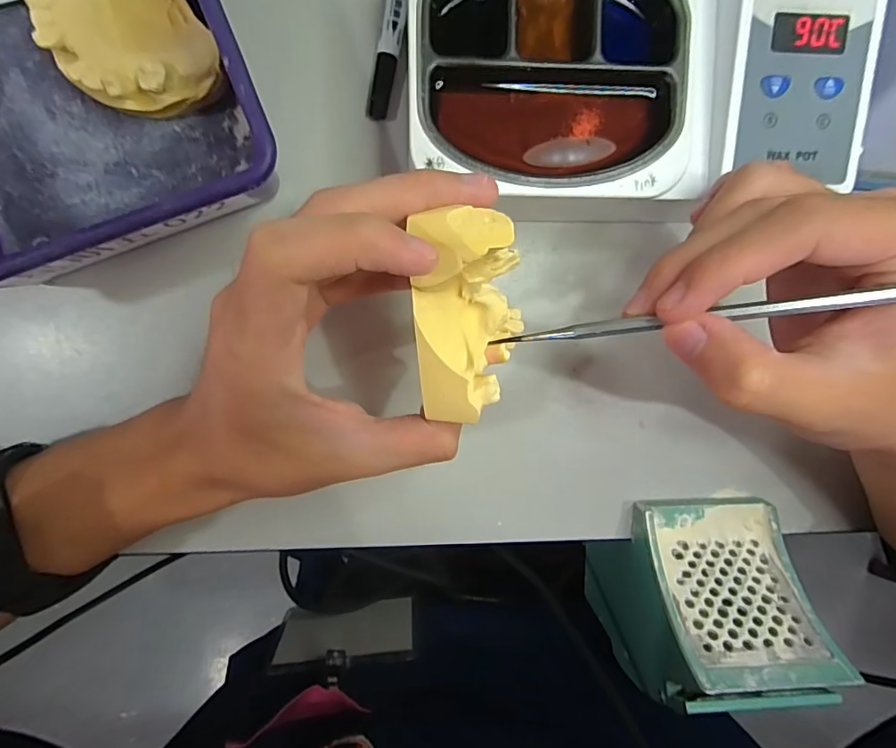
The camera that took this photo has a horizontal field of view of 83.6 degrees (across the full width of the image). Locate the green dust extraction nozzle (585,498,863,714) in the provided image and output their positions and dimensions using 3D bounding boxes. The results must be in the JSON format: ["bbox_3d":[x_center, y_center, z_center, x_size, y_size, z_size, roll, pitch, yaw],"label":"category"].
[{"bbox_3d":[0.138,0.114,0.278,0.078,0.129,0.087,-1,96,-5],"label":"green dust extraction nozzle"}]

